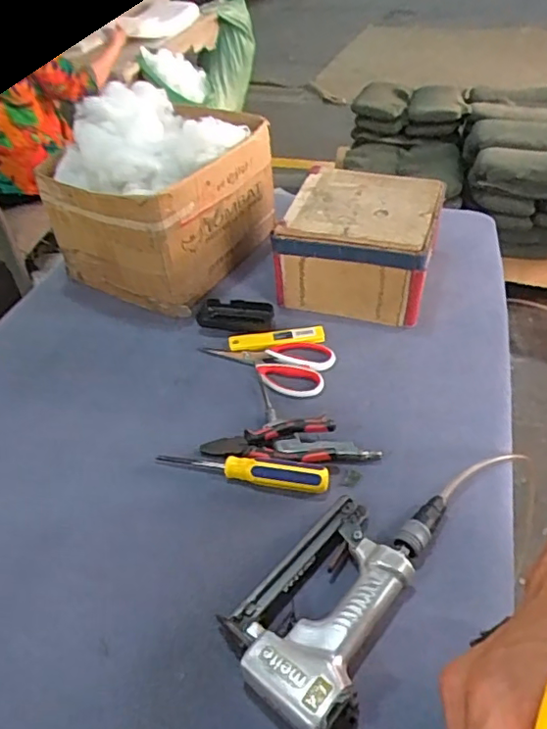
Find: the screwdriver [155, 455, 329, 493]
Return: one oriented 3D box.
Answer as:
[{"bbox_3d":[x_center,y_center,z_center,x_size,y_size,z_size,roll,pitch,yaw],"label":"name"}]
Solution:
[{"bbox_3d":[-0.035,0.111,0.630,0.195,0.026,0.032,8,44,15],"label":"screwdriver"}]

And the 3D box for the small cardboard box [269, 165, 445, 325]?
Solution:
[{"bbox_3d":[0.132,-0.178,0.856,0.206,0.145,0.194,11,45,18],"label":"small cardboard box"}]

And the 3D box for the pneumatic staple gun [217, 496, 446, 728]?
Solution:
[{"bbox_3d":[0.064,0.196,0.518,0.128,0.039,0.253,23,50,29],"label":"pneumatic staple gun"}]

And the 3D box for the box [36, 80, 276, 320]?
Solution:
[{"bbox_3d":[-0.173,-0.268,0.892,0.242,0.246,0.285,20,48,26],"label":"box"}]

